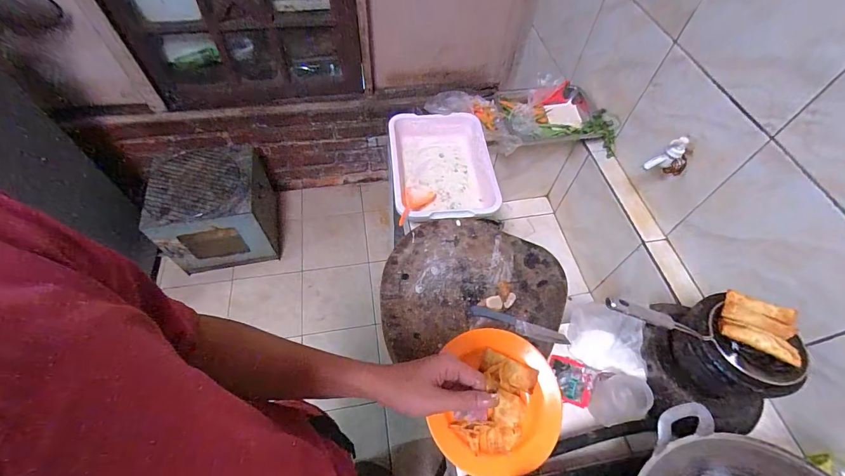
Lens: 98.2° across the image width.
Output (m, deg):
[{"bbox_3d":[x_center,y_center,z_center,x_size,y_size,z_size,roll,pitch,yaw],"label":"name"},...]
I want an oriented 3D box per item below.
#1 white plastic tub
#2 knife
[{"bbox_3d":[0.051,-0.180,0.918,0.253,0.086,0.340,-3,57,-5],"label":"white plastic tub"},{"bbox_3d":[0.178,0.160,0.677,0.180,0.009,0.027,19,58,9],"label":"knife"}]

